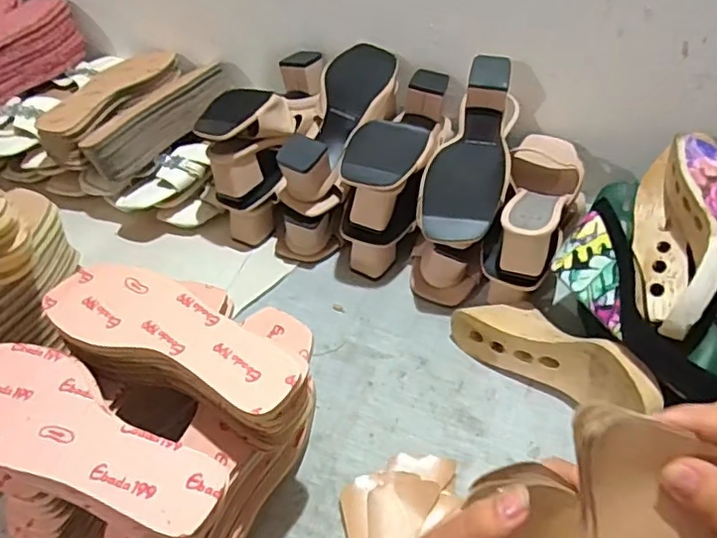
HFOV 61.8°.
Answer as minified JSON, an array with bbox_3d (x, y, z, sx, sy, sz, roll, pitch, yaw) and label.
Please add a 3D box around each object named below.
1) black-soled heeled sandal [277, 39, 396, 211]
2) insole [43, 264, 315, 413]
[{"bbox_3d":[-0.023,-0.180,0.757,0.094,0.111,0.247,19,68,20],"label":"black-soled heeled sandal"},{"bbox_3d":[-0.153,0.049,0.492,0.235,0.012,0.078,19,51,20],"label":"insole"}]

